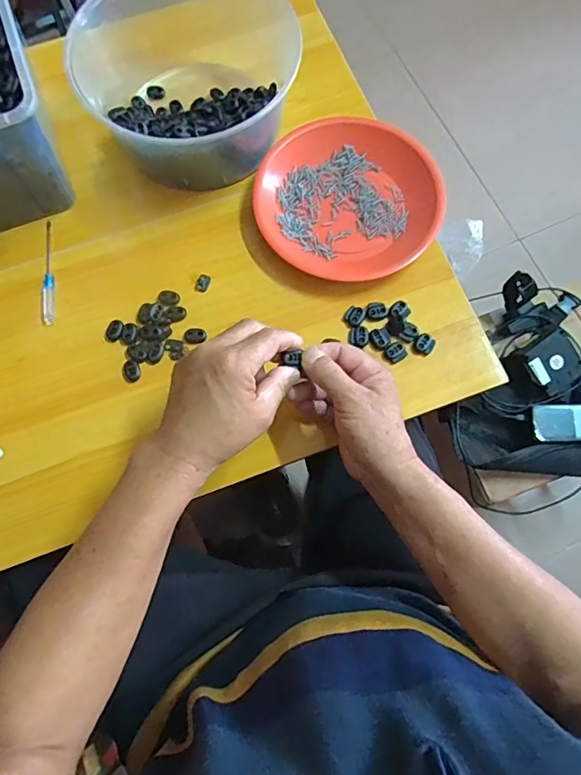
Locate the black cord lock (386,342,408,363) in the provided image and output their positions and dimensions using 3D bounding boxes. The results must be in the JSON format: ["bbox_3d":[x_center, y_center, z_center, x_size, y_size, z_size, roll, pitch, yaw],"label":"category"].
[{"bbox_3d":[0.105,-0.035,0.486,0.019,0.004,0.018,-26,76,-7],"label":"black cord lock"}]

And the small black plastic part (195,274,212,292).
[{"bbox_3d":[-0.092,-0.109,0.511,0.014,0.004,0.020,17,75,5],"label":"small black plastic part"}]

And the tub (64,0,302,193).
[{"bbox_3d":[-0.103,-0.320,0.518,0.196,0.105,0.210,0,74,0],"label":"tub"}]

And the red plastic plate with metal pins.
[{"bbox_3d":[0.060,-0.200,0.520,0.192,0.028,0.177,0,74,0],"label":"red plastic plate with metal pins"}]

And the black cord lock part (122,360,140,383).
[{"bbox_3d":[-0.157,-0.016,0.483,0.017,0.004,0.023,-12,75,-3],"label":"black cord lock part"}]

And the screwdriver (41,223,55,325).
[{"bbox_3d":[-0.254,-0.123,0.517,0.015,0.009,0.123,-5,74,-1],"label":"screwdriver"}]

